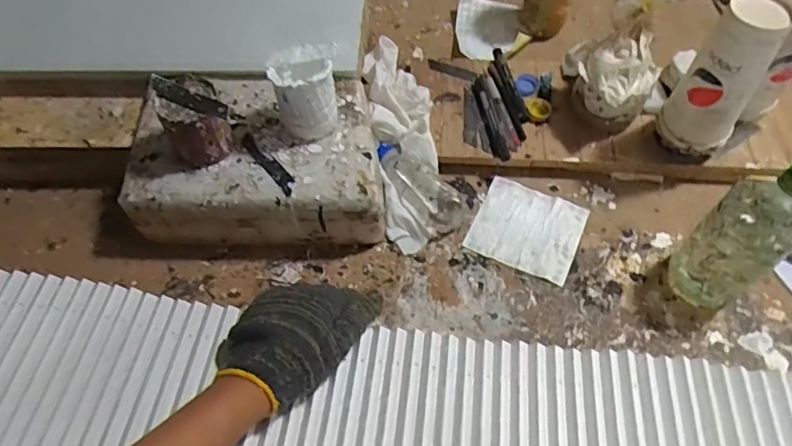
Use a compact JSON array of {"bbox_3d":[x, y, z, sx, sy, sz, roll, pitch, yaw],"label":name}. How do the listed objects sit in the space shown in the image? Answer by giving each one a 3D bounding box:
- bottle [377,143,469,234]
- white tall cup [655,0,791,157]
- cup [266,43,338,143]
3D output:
[{"bbox_3d":[0.029,-0.049,0.681,0.056,0.053,0.134,-38,67,-19],"label":"bottle"},{"bbox_3d":[0.361,-0.155,0.617,0.084,0.179,0.071,39,68,20],"label":"white tall cup"},{"bbox_3d":[-0.097,-0.137,0.599,0.067,0.086,0.064,-2,61,0],"label":"cup"}]

